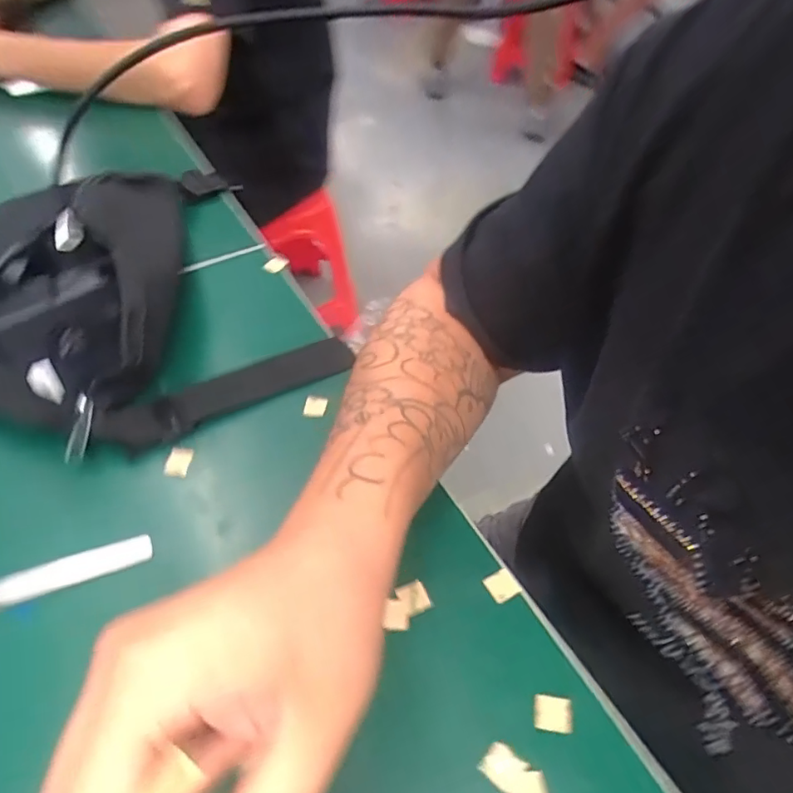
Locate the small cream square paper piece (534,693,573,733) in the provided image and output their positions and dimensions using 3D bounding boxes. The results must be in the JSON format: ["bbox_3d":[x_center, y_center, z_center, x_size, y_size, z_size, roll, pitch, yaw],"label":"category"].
[{"bbox_3d":[0.079,0.160,0.277,0.018,0.004,0.016,8,52,6],"label":"small cream square paper piece"}]

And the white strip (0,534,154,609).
[{"bbox_3d":[-0.197,0.102,0.306,0.111,0.004,0.016,-15,72,-18],"label":"white strip"}]

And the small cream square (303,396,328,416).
[{"bbox_3d":[-0.059,0.007,0.397,0.016,0.004,0.020,4,52,2],"label":"small cream square"}]

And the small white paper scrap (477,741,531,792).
[{"bbox_3d":[0.051,0.176,0.261,0.019,0.004,0.017,33,58,23],"label":"small white paper scrap"}]

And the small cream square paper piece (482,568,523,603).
[{"bbox_3d":[0.062,0.109,0.318,0.017,0.004,0.016,-24,56,-19],"label":"small cream square paper piece"}]

